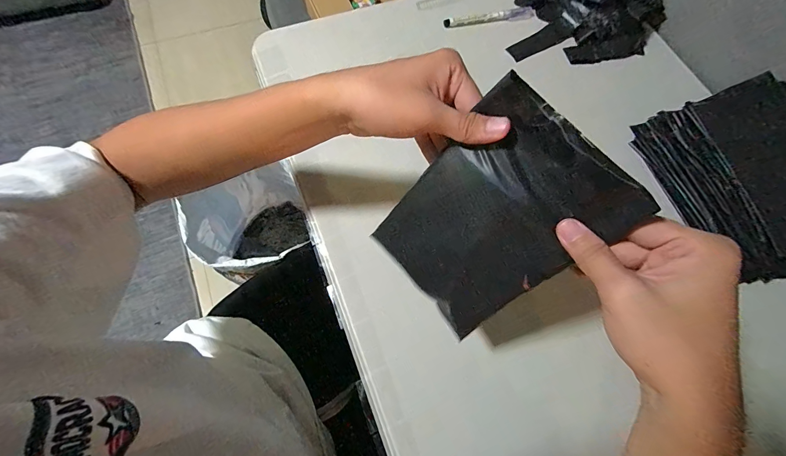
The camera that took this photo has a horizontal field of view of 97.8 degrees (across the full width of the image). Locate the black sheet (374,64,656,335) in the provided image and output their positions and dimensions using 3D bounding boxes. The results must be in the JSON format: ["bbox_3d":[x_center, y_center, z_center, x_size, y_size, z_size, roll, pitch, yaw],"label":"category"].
[{"bbox_3d":[0.071,-0.004,0.268,0.123,0.177,0.014,49,33,10],"label":"black sheet"}]

